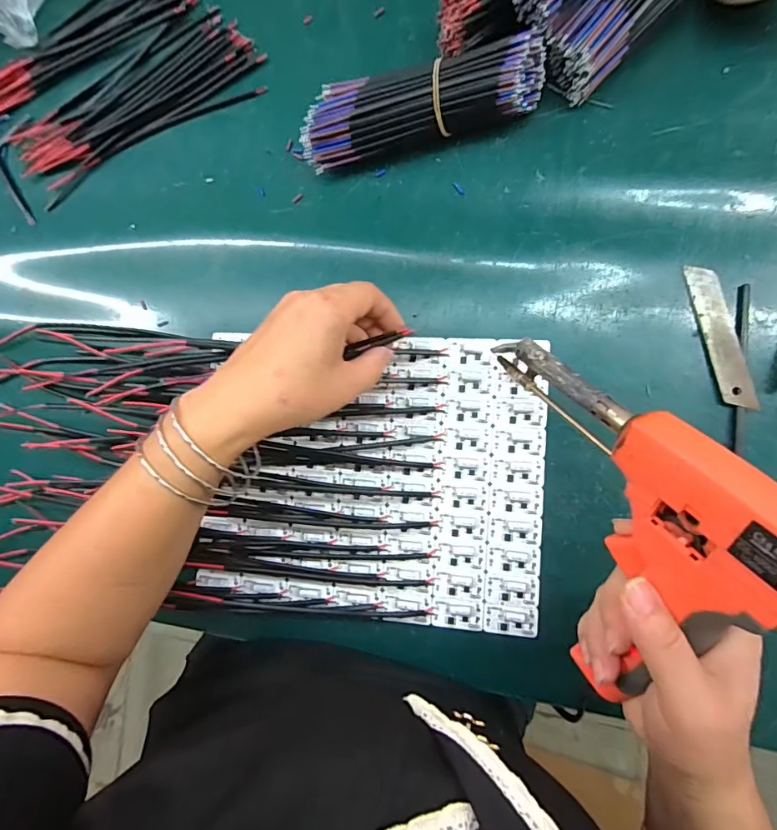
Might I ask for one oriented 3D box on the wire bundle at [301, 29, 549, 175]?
[{"bbox_3d":[0.020,-0.211,0.316,0.163,0.038,0.047,-10,88,9],"label":"wire bundle"}]

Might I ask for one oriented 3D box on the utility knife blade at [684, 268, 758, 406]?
[{"bbox_3d":[0.210,-0.050,0.297,0.018,0.004,0.093,-15,83,21],"label":"utility knife blade"}]

